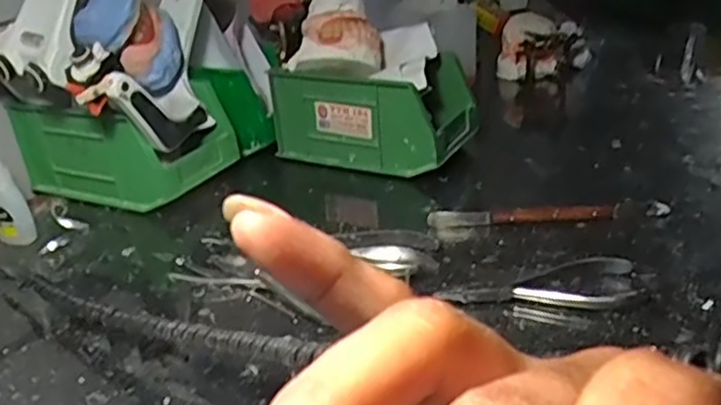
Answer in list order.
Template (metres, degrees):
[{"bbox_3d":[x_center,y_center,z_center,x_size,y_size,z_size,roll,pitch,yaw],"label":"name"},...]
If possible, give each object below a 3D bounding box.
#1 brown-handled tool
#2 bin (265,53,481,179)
[{"bbox_3d":[0.139,0.009,0.518,0.172,0.011,0.018,-3,26,3],"label":"brown-handled tool"},{"bbox_3d":[0.015,-0.089,0.650,0.165,0.081,0.096,11,30,28],"label":"bin"}]

